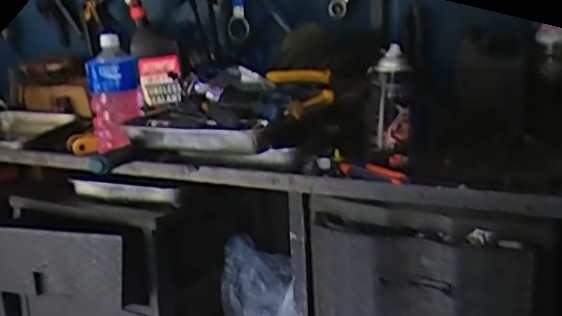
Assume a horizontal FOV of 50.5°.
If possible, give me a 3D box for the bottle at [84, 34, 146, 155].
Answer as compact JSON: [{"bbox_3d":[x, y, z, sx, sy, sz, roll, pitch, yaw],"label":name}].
[{"bbox_3d":[-0.289,-0.115,1.046,0.087,0.191,0.071,-7,15,-17],"label":"bottle"}]

